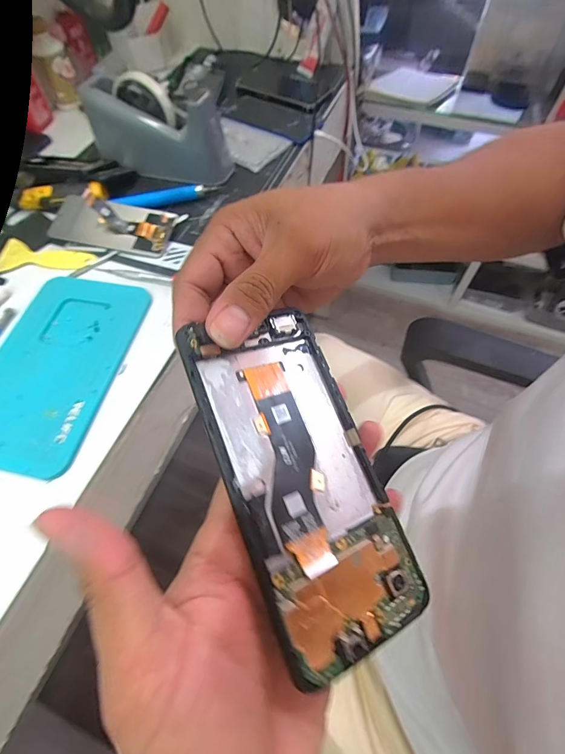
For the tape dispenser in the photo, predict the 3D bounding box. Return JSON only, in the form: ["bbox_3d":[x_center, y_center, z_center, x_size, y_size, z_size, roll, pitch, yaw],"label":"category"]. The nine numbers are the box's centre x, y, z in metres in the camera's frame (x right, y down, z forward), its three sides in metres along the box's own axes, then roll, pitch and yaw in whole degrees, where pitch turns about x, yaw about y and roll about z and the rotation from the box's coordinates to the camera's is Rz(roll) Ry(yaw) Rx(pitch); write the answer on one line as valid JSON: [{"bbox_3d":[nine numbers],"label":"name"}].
[{"bbox_3d":[-0.171,-0.341,0.508,0.196,0.103,0.064,18,63,11],"label":"tape dispenser"}]

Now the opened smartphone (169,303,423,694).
[{"bbox_3d":[0.008,0.042,0.171,0.075,0.006,0.152,-14,72,-29],"label":"opened smartphone"}]

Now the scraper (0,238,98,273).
[{"bbox_3d":[-0.303,-0.151,0.470,0.130,0.009,0.047,6,62,5],"label":"scraper"}]

